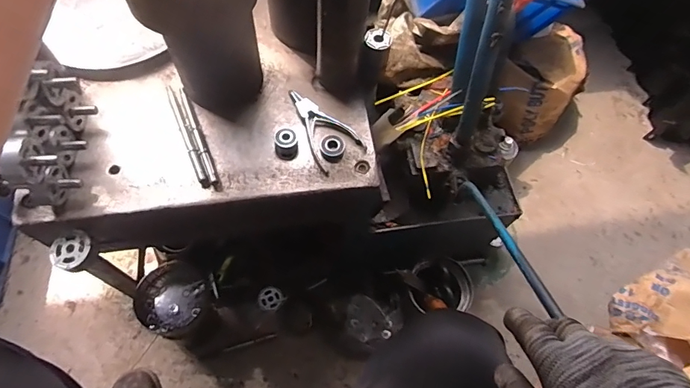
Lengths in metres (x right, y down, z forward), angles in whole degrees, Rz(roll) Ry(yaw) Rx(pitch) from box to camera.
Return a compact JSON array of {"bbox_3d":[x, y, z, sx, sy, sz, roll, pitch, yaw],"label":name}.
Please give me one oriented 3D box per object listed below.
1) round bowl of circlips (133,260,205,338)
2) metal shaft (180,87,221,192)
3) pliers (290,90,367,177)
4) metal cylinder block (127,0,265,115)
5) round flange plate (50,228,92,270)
[{"bbox_3d":[-0.311,0.196,0.800,0.125,0.059,0.122,1,64,-3],"label":"round bowl of circlips"},{"bbox_3d":[-0.198,-0.077,0.586,0.010,0.015,0.166,-21,68,-13],"label":"metal shaft"},{"bbox_3d":[-0.037,-0.094,0.606,0.070,0.017,0.130,-34,71,-18],"label":"pliers"},{"bbox_3d":[-0.175,-0.218,0.531,0.140,0.235,0.133,-16,67,-11],"label":"metal cylinder block"},{"bbox_3d":[-0.345,0.068,0.545,0.045,0.015,0.048,1,64,-3],"label":"round flange plate"}]

